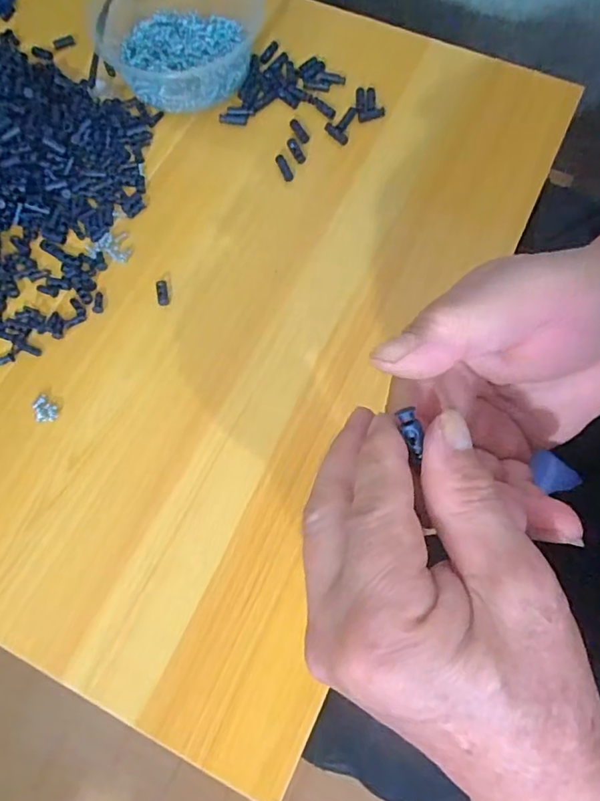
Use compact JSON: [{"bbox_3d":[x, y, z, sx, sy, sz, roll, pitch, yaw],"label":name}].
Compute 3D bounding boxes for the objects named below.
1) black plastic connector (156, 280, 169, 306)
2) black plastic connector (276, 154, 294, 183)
[{"bbox_3d":[-0.105,-0.082,0.402,0.008,0.004,0.021,-11,72,-3],"label":"black plastic connector"},{"bbox_3d":[-0.013,-0.196,0.442,0.009,0.004,0.024,-25,73,-7],"label":"black plastic connector"}]

